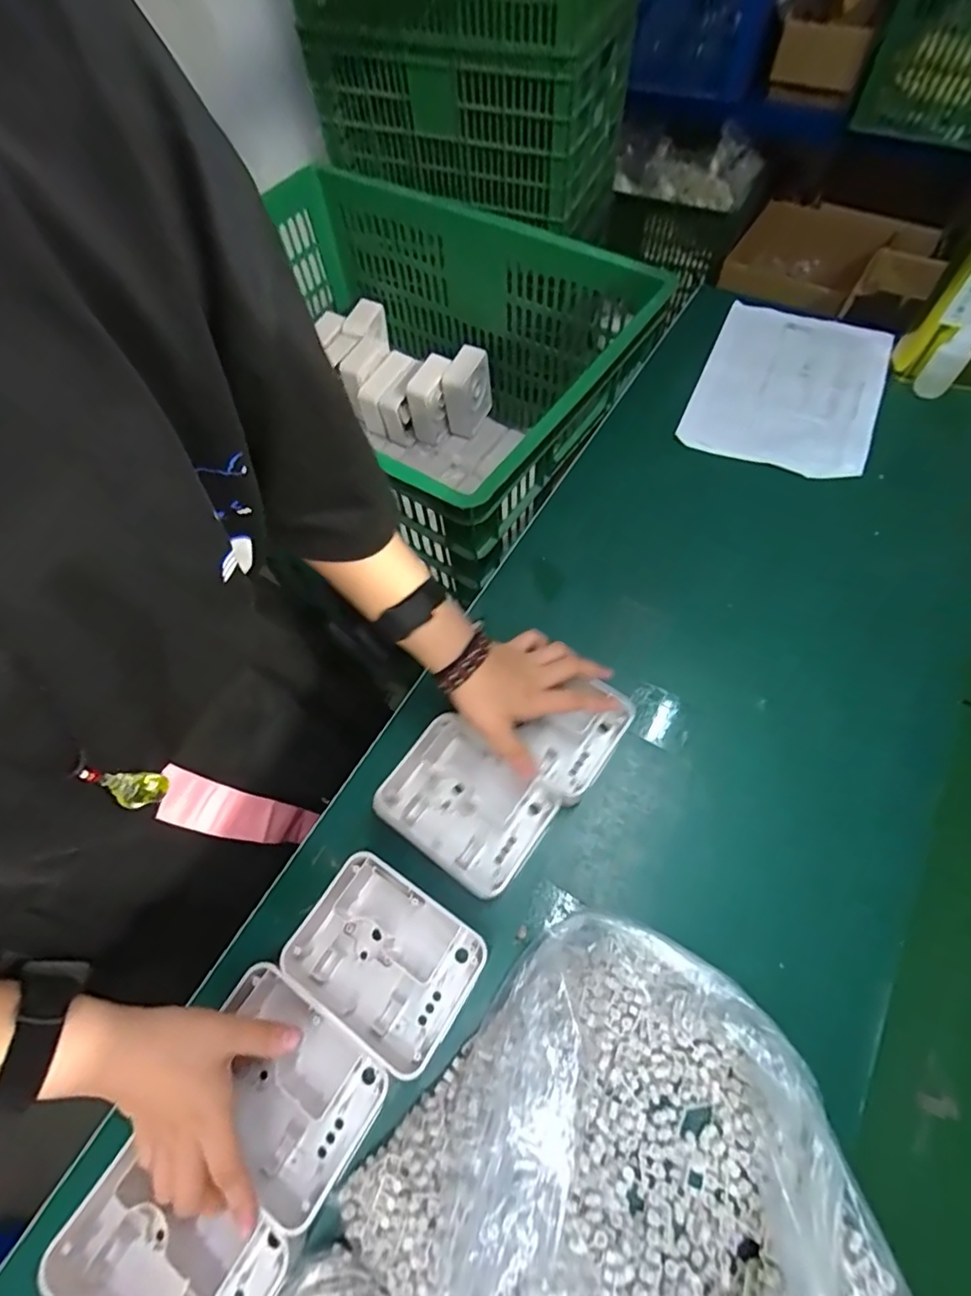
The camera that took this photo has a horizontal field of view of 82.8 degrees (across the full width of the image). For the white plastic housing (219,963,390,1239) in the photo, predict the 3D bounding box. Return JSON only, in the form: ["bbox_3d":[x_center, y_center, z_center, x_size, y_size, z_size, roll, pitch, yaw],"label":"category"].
[{"bbox_3d":[-0.136,0.297,0.378,0.124,0.042,0.097,30,68,17],"label":"white plastic housing"}]

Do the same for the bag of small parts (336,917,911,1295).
[{"bbox_3d":[0.103,0.336,0.304,0.297,0.100,0.266,38,70,20],"label":"bag of small parts"}]

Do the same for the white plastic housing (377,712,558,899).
[{"bbox_3d":[-0.017,0.130,0.460,0.126,0.034,0.101,32,68,18],"label":"white plastic housing"}]

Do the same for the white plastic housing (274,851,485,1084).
[{"bbox_3d":[-0.075,0.230,0.416,0.133,0.037,0.098,30,68,17],"label":"white plastic housing"}]

